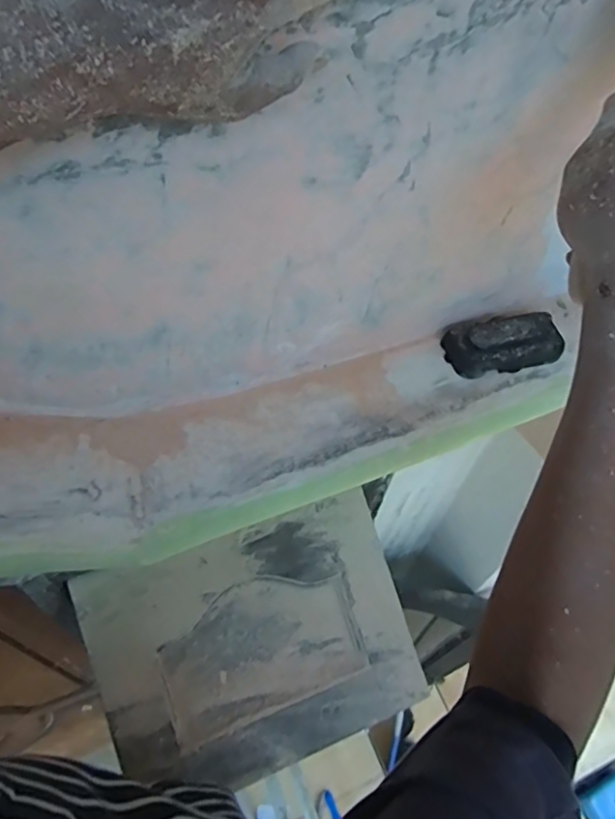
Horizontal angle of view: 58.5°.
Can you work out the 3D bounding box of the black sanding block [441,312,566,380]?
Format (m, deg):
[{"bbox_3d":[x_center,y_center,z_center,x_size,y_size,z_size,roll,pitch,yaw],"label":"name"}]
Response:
[{"bbox_3d":[0.176,-0.059,0.496,0.096,0.027,0.049,-7,57,-9],"label":"black sanding block"}]

